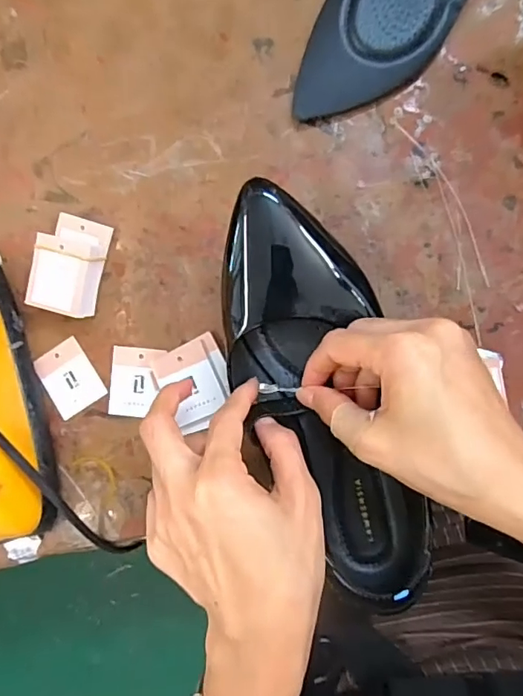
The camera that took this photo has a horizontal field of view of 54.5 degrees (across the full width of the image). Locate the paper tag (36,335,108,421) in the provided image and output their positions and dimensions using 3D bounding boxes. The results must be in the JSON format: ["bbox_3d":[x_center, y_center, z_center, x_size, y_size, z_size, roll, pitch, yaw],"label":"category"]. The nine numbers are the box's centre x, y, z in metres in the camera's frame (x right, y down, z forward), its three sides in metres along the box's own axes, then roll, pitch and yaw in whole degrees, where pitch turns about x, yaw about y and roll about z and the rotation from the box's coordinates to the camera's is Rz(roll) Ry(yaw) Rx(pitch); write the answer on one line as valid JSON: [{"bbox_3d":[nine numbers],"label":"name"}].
[{"bbox_3d":[-0.139,0.022,0.370,0.036,0.004,0.049,-31,90,2],"label":"paper tag"}]

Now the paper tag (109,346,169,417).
[{"bbox_3d":[-0.091,0.025,0.363,0.034,0.005,0.049,6,93,7],"label":"paper tag"}]

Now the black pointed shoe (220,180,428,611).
[{"bbox_3d":[0.037,0.029,0.309,0.088,0.055,0.253,-18,86,8],"label":"black pointed shoe"}]

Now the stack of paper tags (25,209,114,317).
[{"bbox_3d":[-0.132,-0.058,0.351,0.042,0.030,0.067,14,94,7],"label":"stack of paper tags"}]

